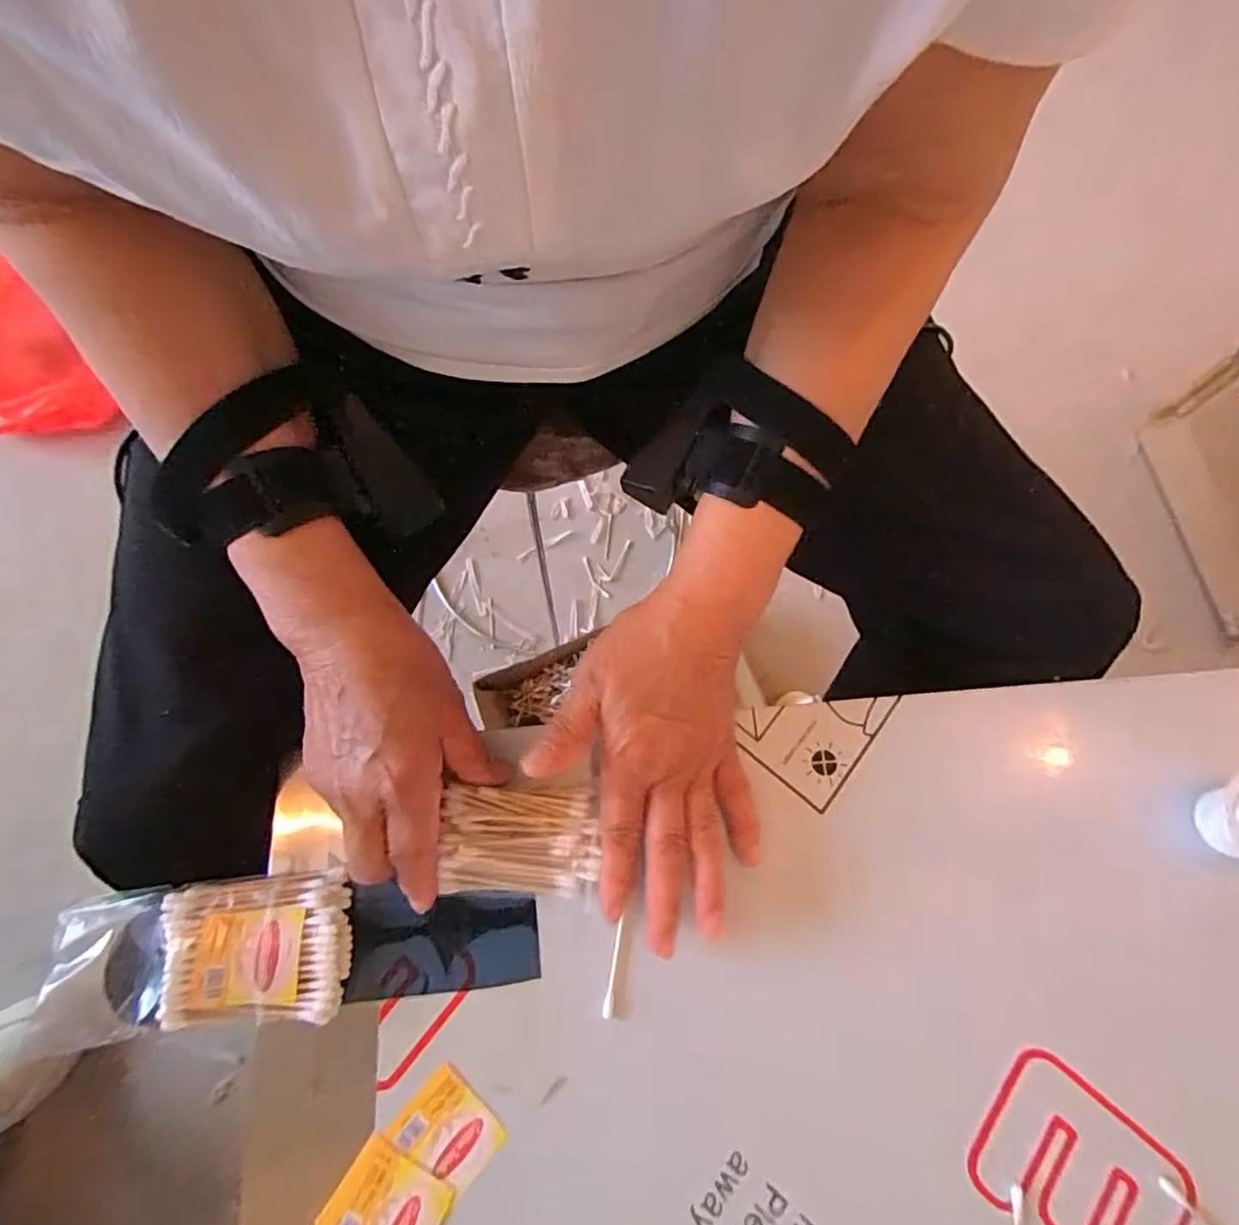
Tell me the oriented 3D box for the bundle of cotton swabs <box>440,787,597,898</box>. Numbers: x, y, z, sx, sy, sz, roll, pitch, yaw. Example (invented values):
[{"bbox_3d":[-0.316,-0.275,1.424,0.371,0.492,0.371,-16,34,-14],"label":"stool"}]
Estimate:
[{"bbox_3d":[-0.050,0.115,0.307,0.073,0.018,0.050,1,72,0],"label":"bundle of cotton swabs"}]

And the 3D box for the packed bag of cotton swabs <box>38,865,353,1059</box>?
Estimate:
[{"bbox_3d":[-0.193,0.160,0.286,0.122,0.027,0.061,-5,72,-4],"label":"packed bag of cotton swabs"}]

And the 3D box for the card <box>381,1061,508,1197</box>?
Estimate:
[{"bbox_3d":[-0.079,0.236,0.277,0.042,0.004,0.037,43,75,11],"label":"card"}]

